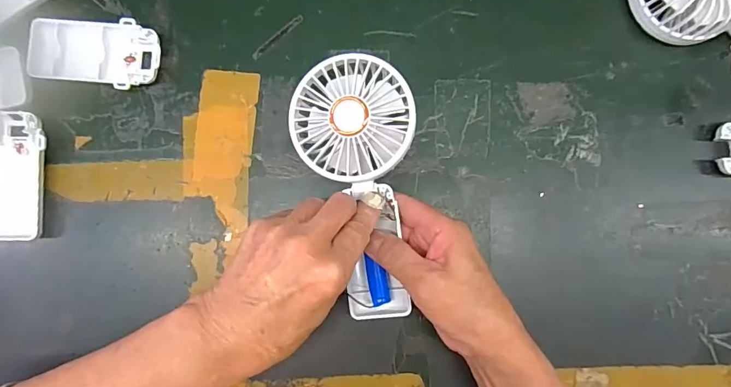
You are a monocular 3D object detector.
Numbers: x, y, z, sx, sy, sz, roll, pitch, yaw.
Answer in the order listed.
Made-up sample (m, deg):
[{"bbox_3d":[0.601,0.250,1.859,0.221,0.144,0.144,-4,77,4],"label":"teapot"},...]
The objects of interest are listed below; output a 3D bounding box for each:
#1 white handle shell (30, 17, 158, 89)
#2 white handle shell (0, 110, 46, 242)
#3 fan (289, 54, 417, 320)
[{"bbox_3d":[-0.207,-0.107,0.331,0.093,0.016,0.049,5,88,-1],"label":"white handle shell"},{"bbox_3d":[-0.266,-0.013,0.323,0.047,0.014,0.095,2,88,-2],"label":"white handle shell"},{"bbox_3d":[-0.003,-0.003,0.305,0.080,0.027,0.183,-8,96,-2],"label":"fan"}]

